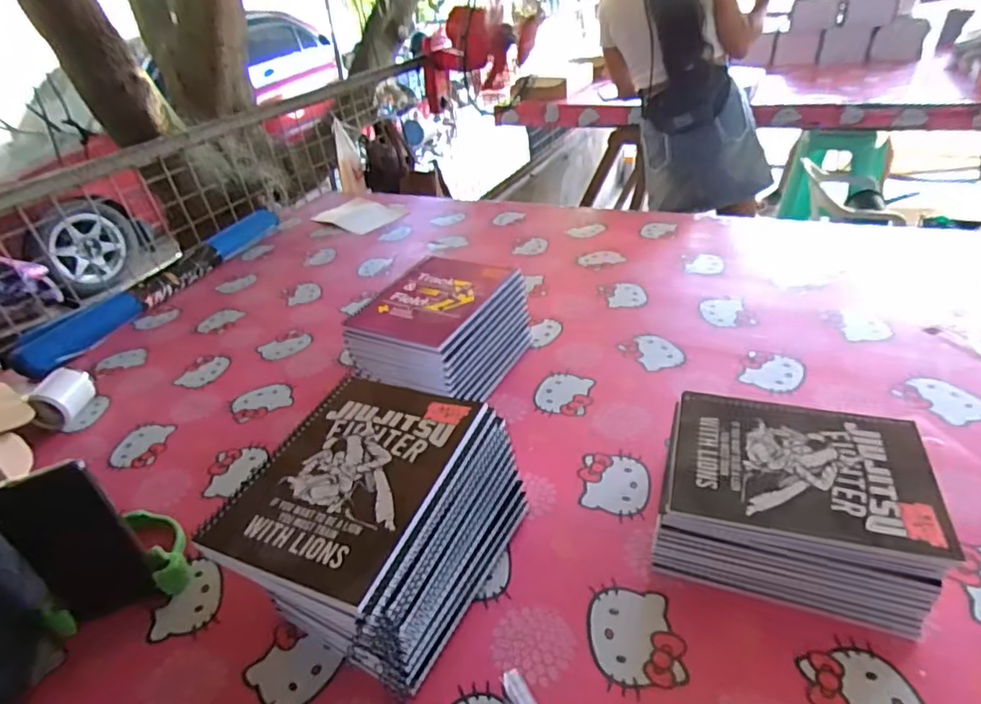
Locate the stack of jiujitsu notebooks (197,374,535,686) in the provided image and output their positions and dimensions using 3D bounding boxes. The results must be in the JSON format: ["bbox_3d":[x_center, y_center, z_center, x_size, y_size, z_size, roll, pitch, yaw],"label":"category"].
[{"bbox_3d":[-0.090,0.147,0.485,0.158,0.150,0.204,11,39,24],"label":"stack of jiujitsu notebooks"}]

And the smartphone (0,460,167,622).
[{"bbox_3d":[-0.366,0.173,0.496,0.085,0.162,0.015,-19,30,-13],"label":"smartphone"}]

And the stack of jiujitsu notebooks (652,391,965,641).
[{"bbox_3d":[0.262,0.126,0.493,0.205,0.090,0.163,8,38,21],"label":"stack of jiujitsu notebooks"}]

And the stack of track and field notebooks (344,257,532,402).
[{"bbox_3d":[-0.071,-0.020,0.749,0.165,0.121,0.223,17,42,30],"label":"stack of track and field notebooks"}]

